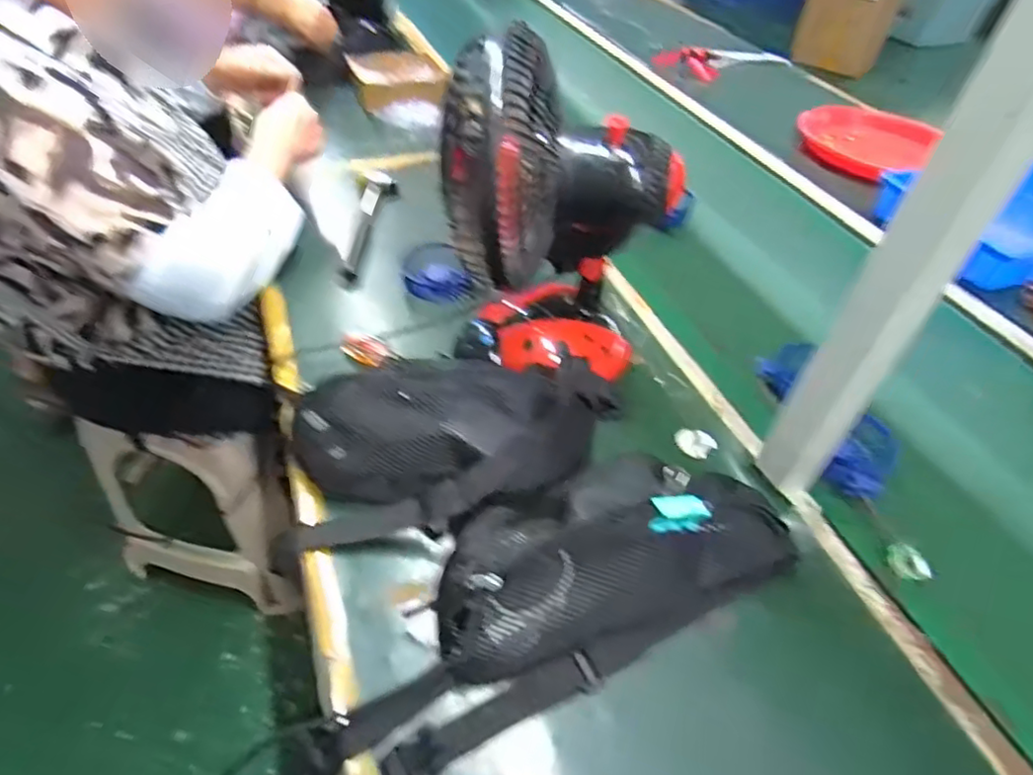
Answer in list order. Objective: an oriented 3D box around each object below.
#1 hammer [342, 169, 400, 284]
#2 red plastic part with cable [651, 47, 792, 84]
[{"bbox_3d":[-0.198,-0.226,0.844,0.049,0.034,0.232,1,46,-4],"label":"hammer"},{"bbox_3d":[0.463,-0.731,1.391,0.283,0.039,0.147,0,49,3],"label":"red plastic part with cable"}]

